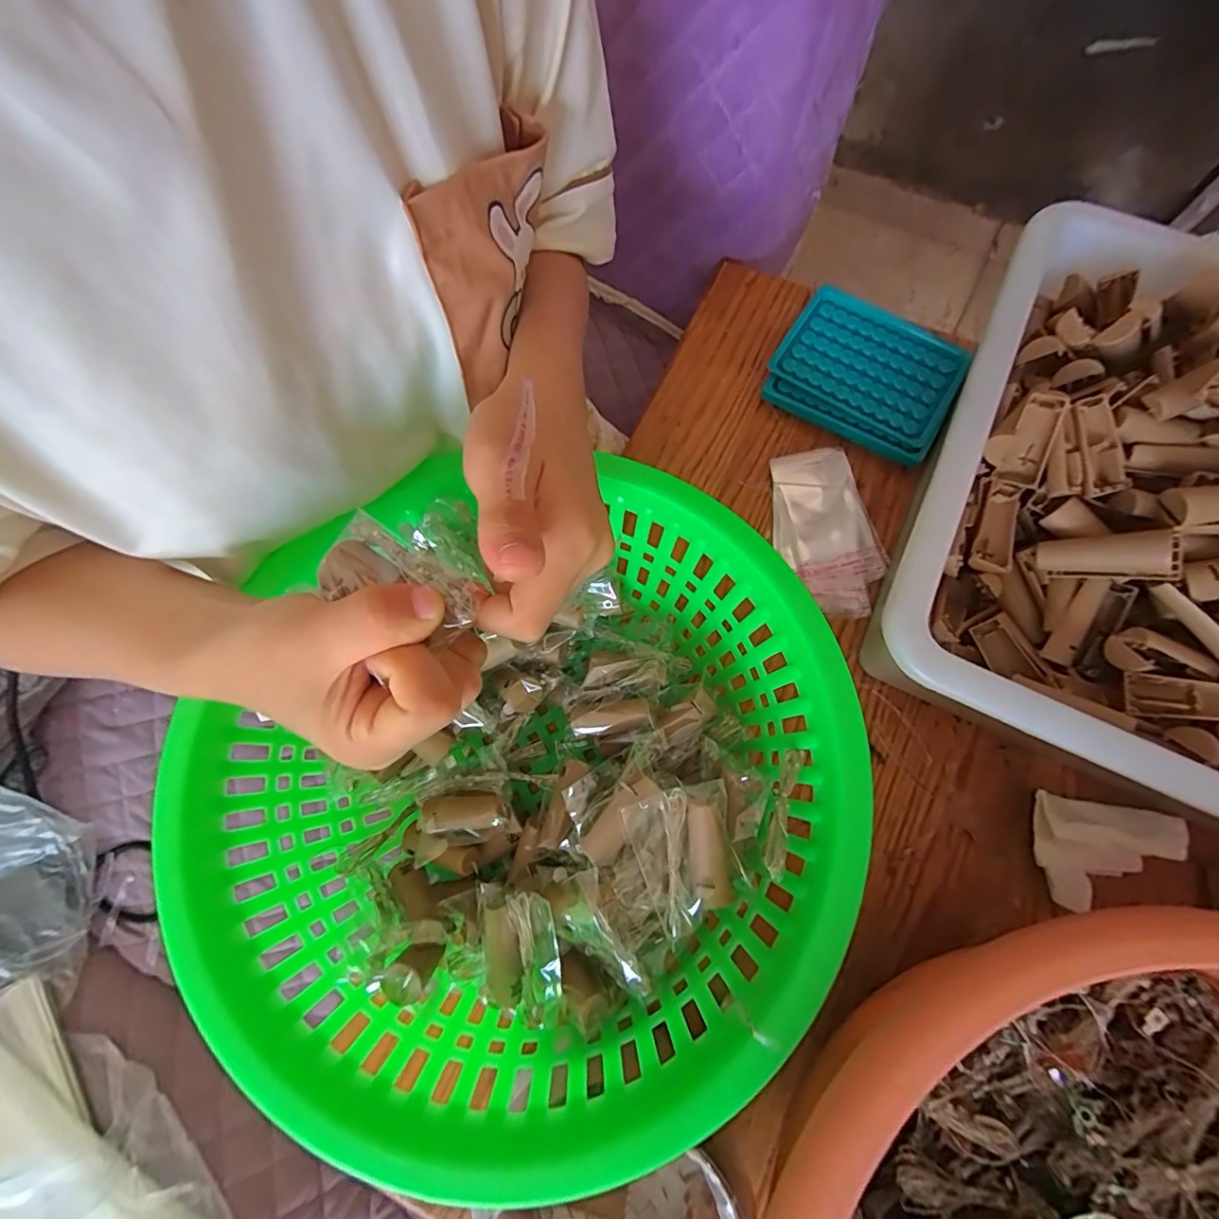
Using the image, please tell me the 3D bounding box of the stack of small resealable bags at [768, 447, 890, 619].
[{"bbox_3d":[0.162,-0.058,0.395,0.069,0.009,0.128,-12,75,-1],"label":"stack of small resealable bags"}]

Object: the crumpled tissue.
[{"bbox_3d":[0.295,0.148,0.313,0.067,0.030,0.063,12,76,5],"label":"crumpled tissue"}]

